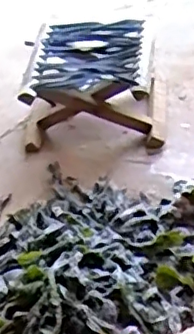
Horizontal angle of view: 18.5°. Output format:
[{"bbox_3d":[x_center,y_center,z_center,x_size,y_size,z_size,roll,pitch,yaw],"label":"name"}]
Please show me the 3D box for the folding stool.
[{"bbox_3d":[-0.006,-0.151,1.109,0.248,0.145,0.242,-4,39,4],"label":"folding stool"}]

